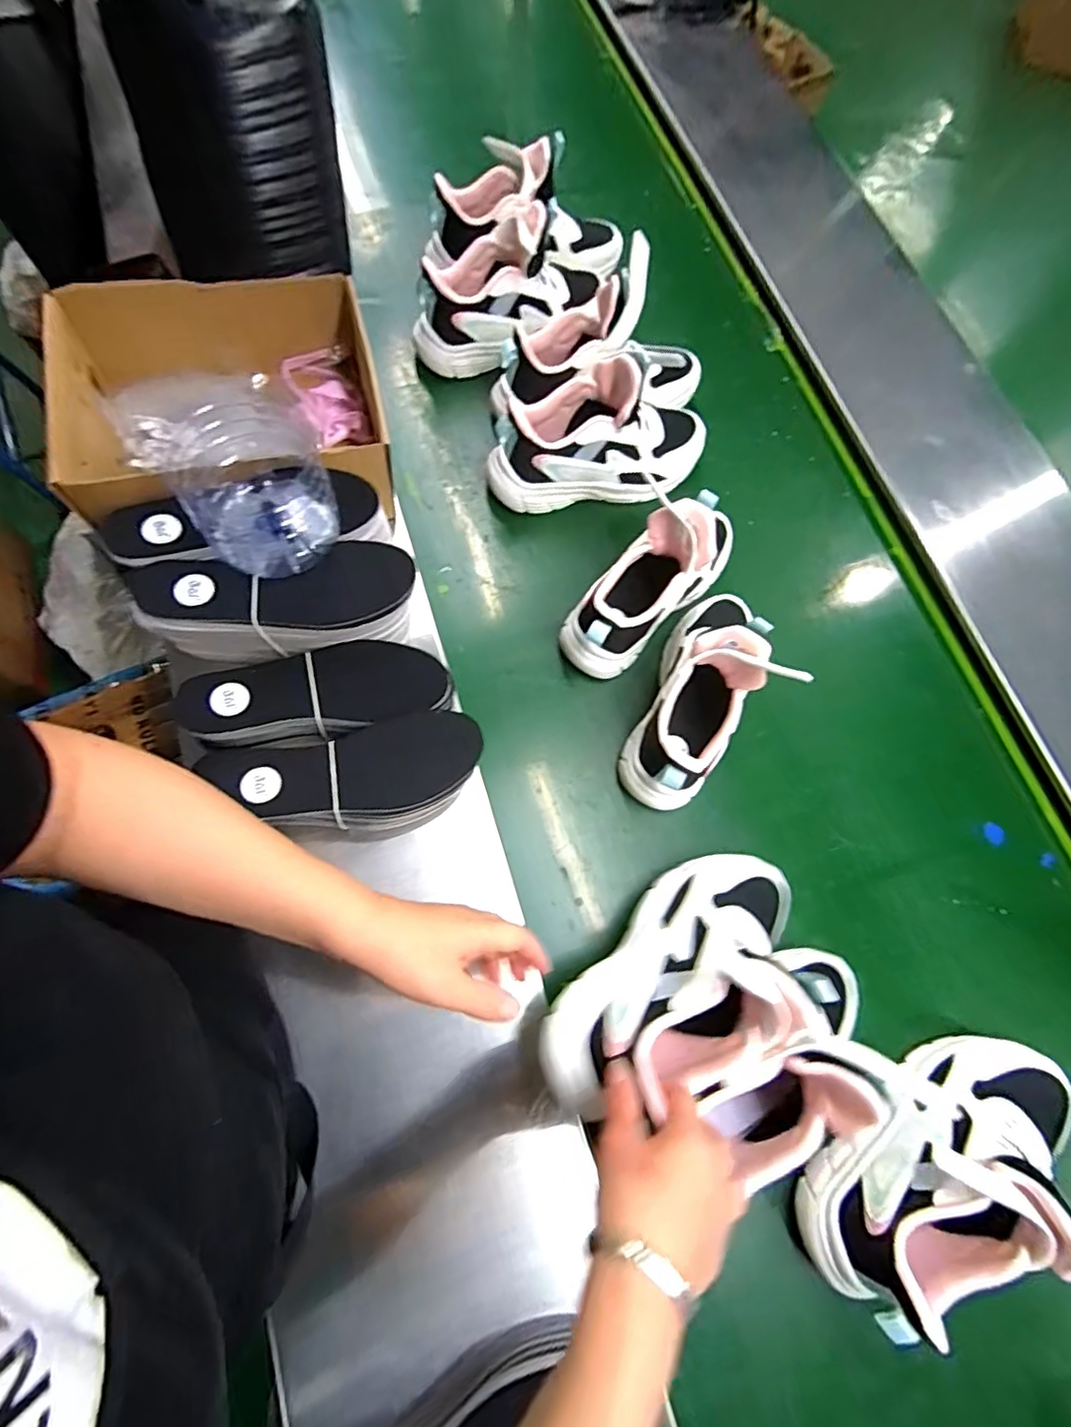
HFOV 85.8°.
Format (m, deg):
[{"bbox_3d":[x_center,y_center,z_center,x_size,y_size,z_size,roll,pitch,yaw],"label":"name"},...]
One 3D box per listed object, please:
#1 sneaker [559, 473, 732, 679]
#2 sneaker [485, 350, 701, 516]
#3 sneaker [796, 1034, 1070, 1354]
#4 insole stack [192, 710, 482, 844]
[{"bbox_3d":[0.119,-0.137,0.564,0.083,0.125,0.213,40,74,11],"label":"sneaker"},{"bbox_3d":[0.072,-0.308,0.614,0.253,0.138,0.107,-13,72,-7],"label":"sneaker"},{"bbox_3d":[0.316,0.338,0.435,0.239,0.147,0.087,-23,73,-10],"label":"sneaker"},{"bbox_3d":[-0.148,0.063,0.474,0.212,0.070,0.088,-13,72,-7],"label":"insole stack"}]

